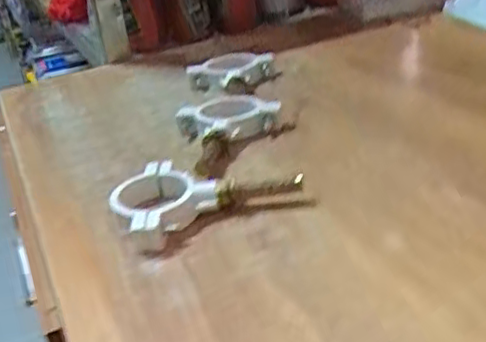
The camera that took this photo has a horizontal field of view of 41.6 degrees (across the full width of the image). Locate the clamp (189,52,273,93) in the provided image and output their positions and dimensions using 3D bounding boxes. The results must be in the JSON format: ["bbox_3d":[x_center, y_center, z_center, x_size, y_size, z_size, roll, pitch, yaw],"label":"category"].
[{"bbox_3d":[-0.013,-0.096,0.642,0.086,0.029,0.053,-6,26,4],"label":"clamp"}]

